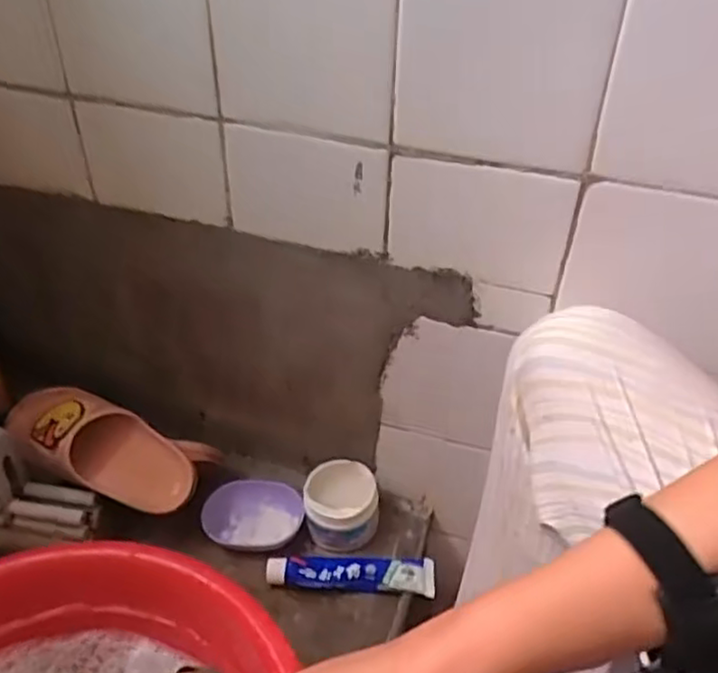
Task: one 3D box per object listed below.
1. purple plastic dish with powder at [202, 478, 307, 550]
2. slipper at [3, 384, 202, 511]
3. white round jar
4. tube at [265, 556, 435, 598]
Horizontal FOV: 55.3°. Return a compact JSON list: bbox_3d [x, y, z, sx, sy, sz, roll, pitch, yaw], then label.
[{"bbox_3d":[-0.115,0.192,0.731,0.105,0.033,0.071,3,37,2],"label":"purple plastic dish with powder"},{"bbox_3d":[-0.258,0.109,0.690,0.196,0.051,0.076,27,40,0],"label":"slipper"},{"bbox_3d":[-0.018,0.175,0.720,0.075,0.057,0.065,7,37,7],"label":"white round jar"},{"bbox_3d":[-0.008,0.233,0.687,0.166,0.020,0.037,3,37,3],"label":"tube"}]

